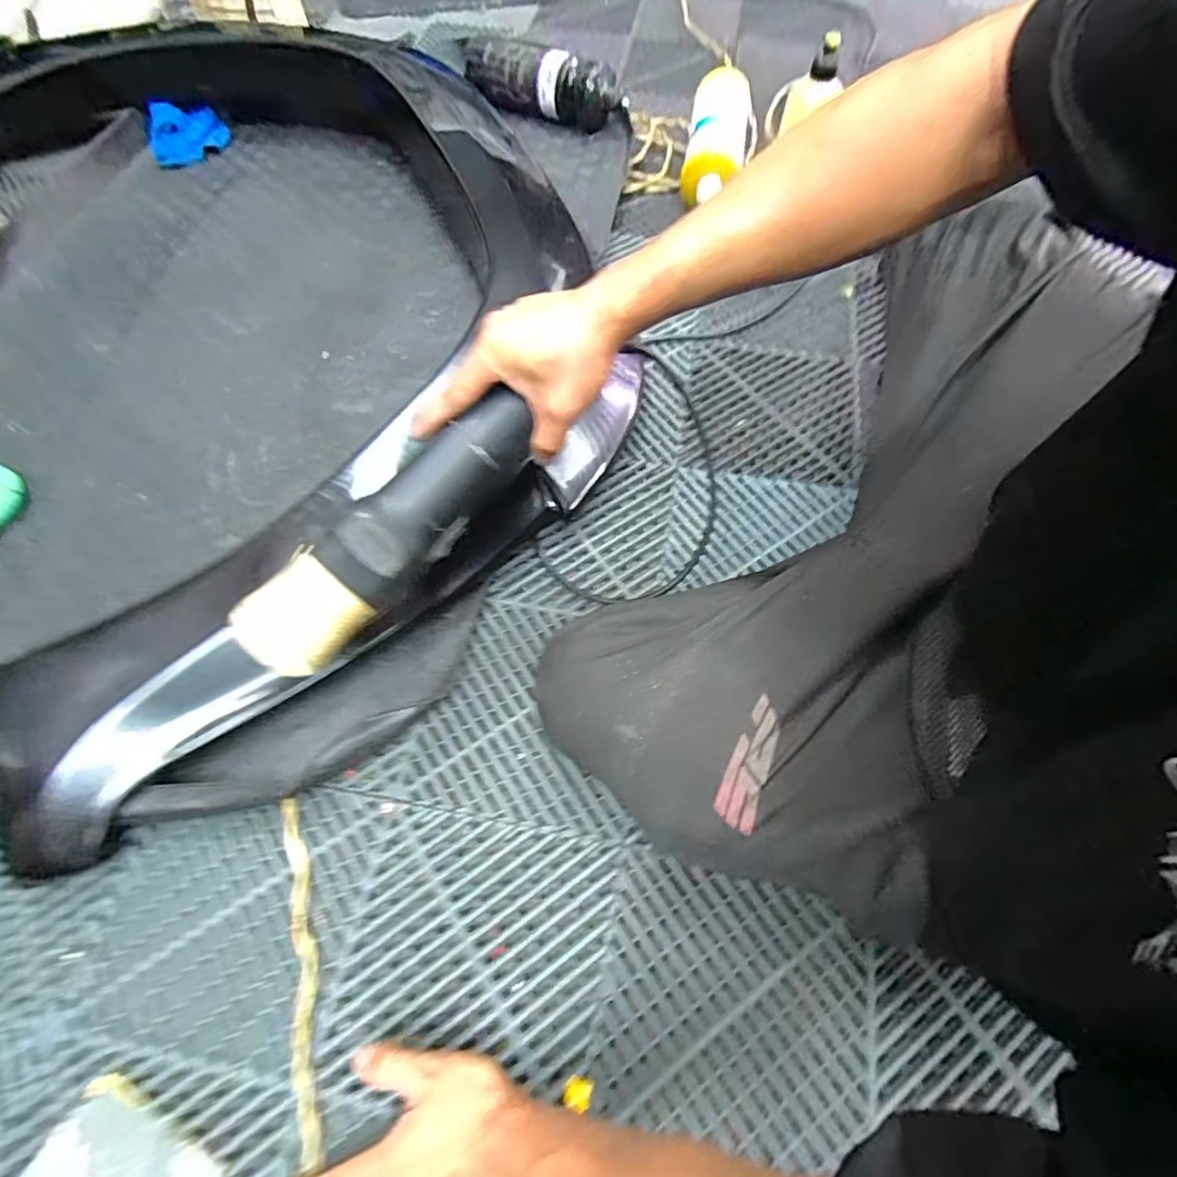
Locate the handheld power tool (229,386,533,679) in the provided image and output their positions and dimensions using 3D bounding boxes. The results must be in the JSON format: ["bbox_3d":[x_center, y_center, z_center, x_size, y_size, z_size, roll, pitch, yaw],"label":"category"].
[{"bbox_3d":[-0.138,-0.043,0.403,0.069,0.048,0.240,42,82,17],"label":"handheld power tool"}]

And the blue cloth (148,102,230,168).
[{"bbox_3d":[-0.635,-0.726,0.923,0.123,0.039,0.098,-25,68,-12],"label":"blue cloth"}]

